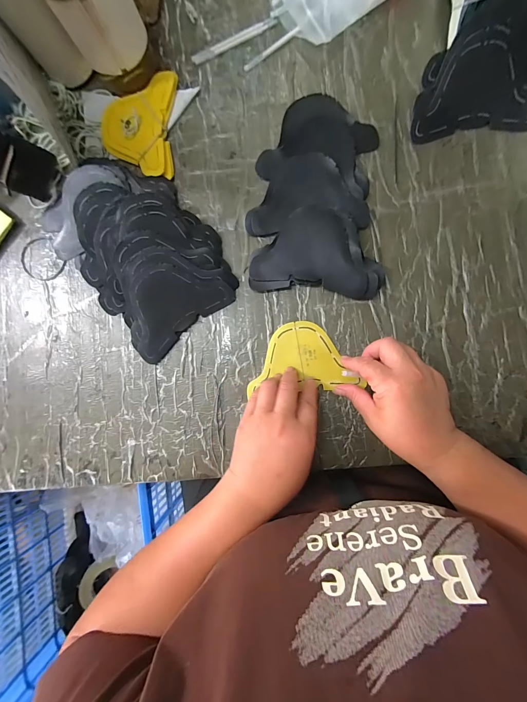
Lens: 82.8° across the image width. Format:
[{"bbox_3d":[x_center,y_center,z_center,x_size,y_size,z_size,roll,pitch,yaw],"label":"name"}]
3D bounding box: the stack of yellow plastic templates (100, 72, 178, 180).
[{"bbox_3d":[-0.161,-0.288,0.381,0.092,0.018,0.132,2,88,6],"label":"stack of yellow plastic templates"}]

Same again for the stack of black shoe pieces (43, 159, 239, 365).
[{"bbox_3d":[-0.149,-0.121,0.357,0.155,0.050,0.222,-40,84,3],"label":"stack of black shoe pieces"}]

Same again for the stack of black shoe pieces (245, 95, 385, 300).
[{"bbox_3d":[0.058,-0.182,0.356,0.148,0.015,0.234,-1,87,6],"label":"stack of black shoe pieces"}]

